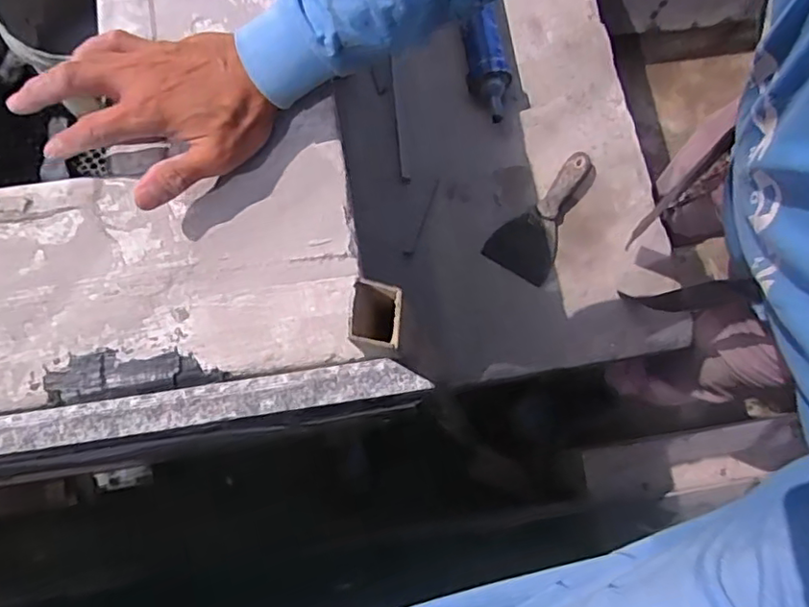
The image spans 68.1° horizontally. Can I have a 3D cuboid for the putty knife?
[{"bbox_3d":[0.195,-0.130,0.835,0.090,0.024,0.194,31,78,4],"label":"putty knife"}]

